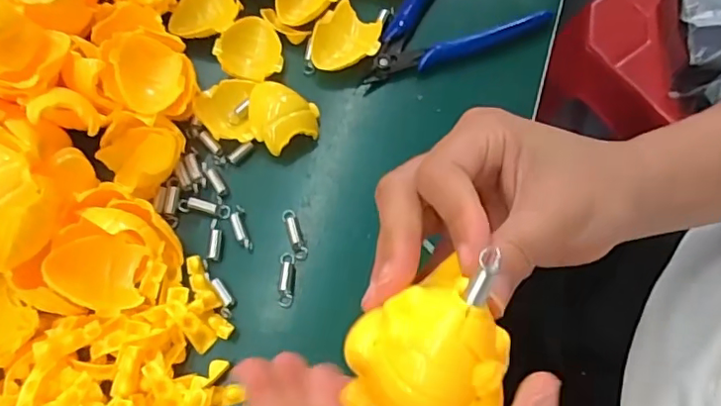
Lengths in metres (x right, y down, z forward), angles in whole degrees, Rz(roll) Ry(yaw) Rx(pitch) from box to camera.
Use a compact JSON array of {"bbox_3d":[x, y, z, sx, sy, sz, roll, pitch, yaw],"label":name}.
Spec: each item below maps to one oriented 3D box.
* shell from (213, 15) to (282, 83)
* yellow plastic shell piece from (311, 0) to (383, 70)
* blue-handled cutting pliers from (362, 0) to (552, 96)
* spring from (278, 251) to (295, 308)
[{"bbox_3d":[-0.066,-0.092,0.338,0.038,0.015,0.039,-1,69,2],"label":"shell"},{"bbox_3d":[-0.010,-0.101,0.341,0.043,0.012,0.039,-17,69,-4],"label":"yellow plastic shell piece"},{"bbox_3d":[0.048,-0.120,0.351,0.117,0.014,0.070,-21,69,-6],"label":"blue-handled cutting pliers"},{"bbox_3d":[-0.039,0.040,0.296,0.008,0.010,0.029,-1,69,2],"label":"spring"}]

